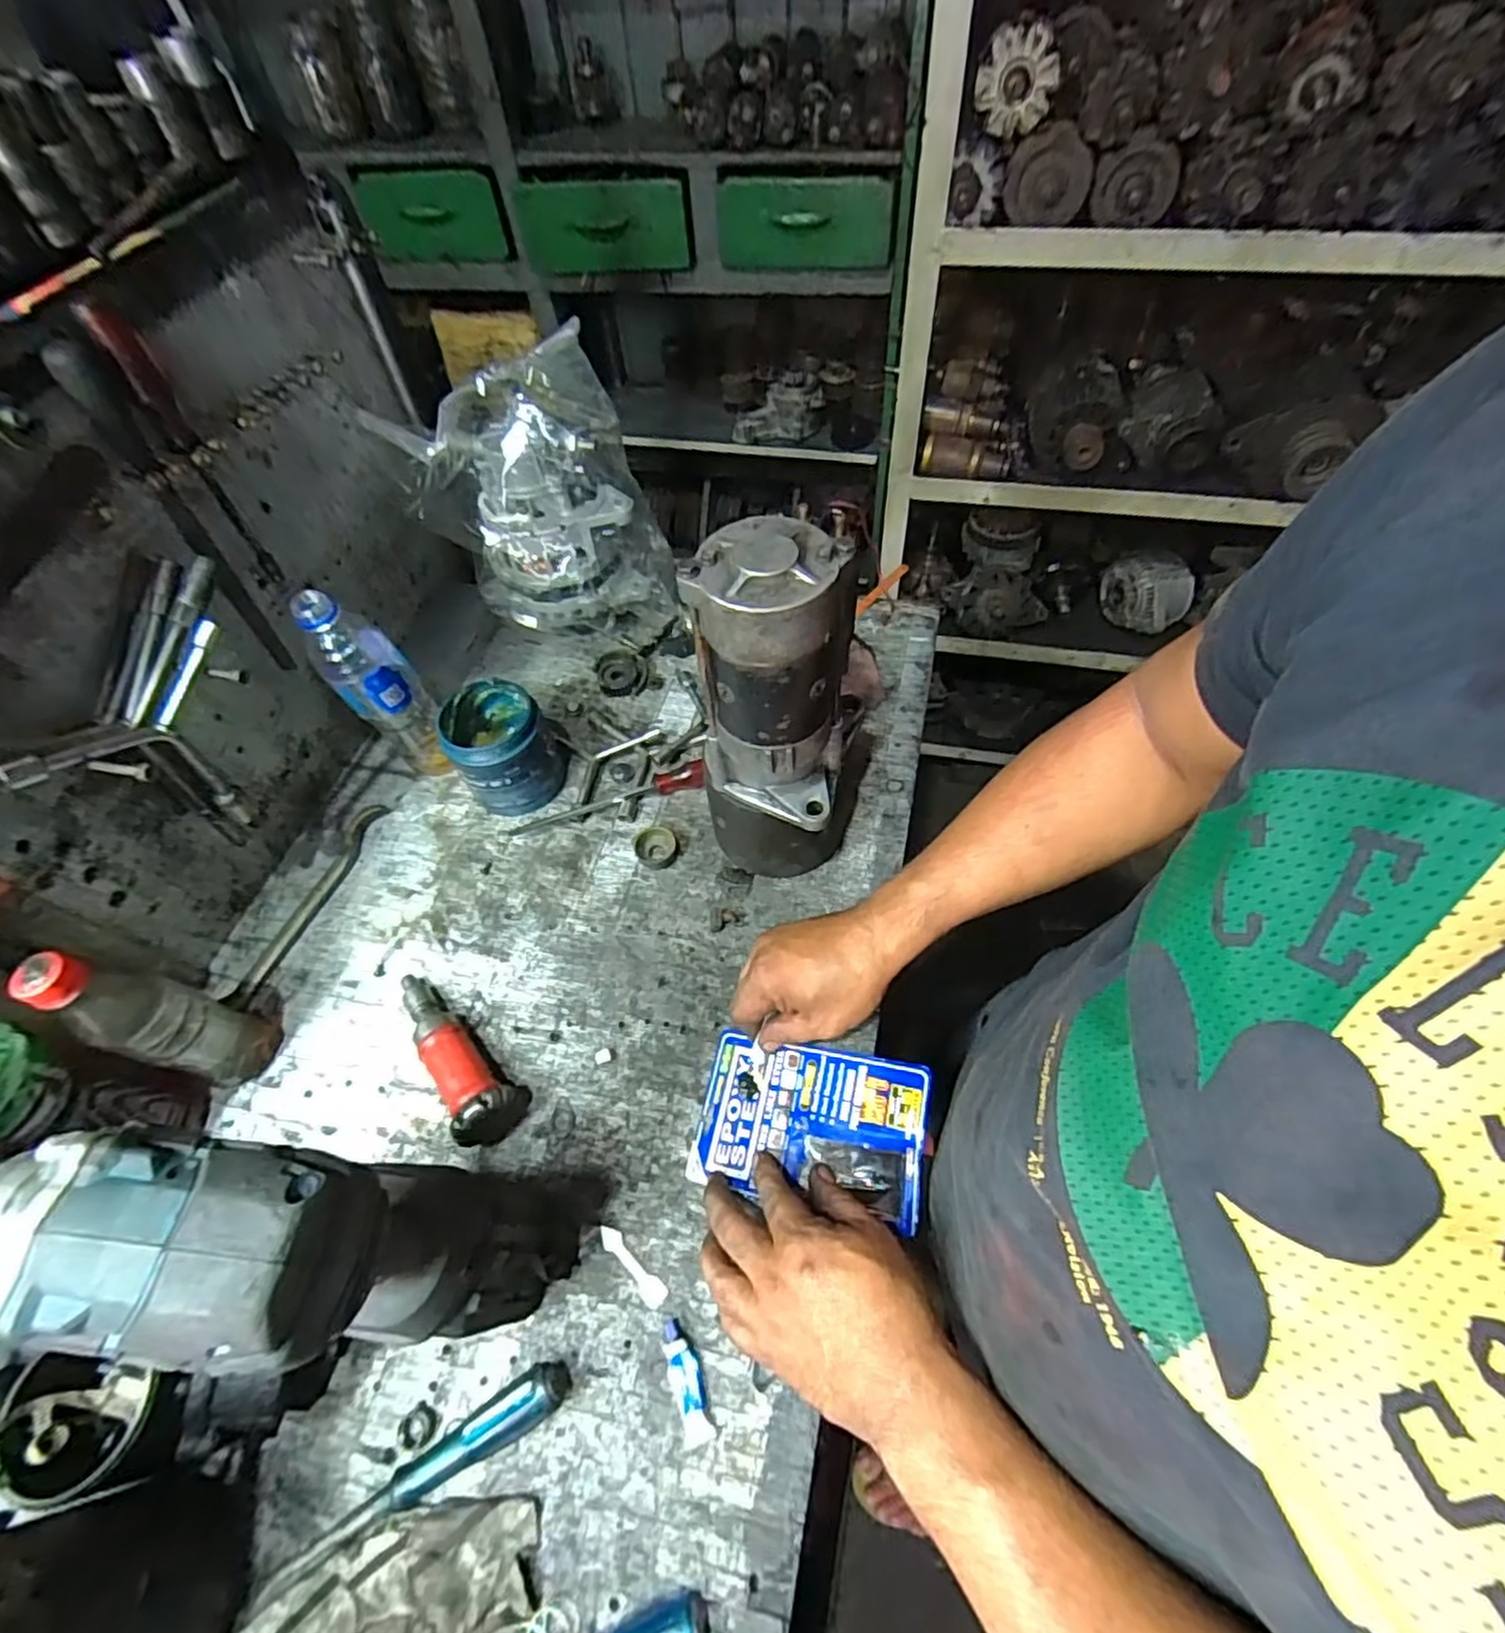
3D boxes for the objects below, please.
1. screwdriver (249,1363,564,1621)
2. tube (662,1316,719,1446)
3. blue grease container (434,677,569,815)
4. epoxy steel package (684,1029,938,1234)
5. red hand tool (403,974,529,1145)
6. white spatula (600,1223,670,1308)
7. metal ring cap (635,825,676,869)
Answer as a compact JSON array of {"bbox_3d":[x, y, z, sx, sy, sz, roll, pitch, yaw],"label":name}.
[{"bbox_3d":[-0.203,0.392,0.410,0.190,0.032,0.027,-27,60,-14],"label":"screwdriver"},{"bbox_3d":[-0.040,0.355,0.439,0.019,0.009,0.066,-24,60,-13],"label":"tube"},{"bbox_3d":[-0.236,-0.069,0.670,0.095,0.097,0.107,-16,58,-8],"label":"blue grease container"},{"bbox_3d":[0.044,0.226,0.520,0.165,0.015,0.107,10,59,9],"label":"epoxy steel package"},{"bbox_3d":[-0.237,0.182,0.540,0.047,0.051,0.155,-40,64,-21],"label":"red hand tool"},{"bbox_3d":[-0.082,0.305,0.475,0.062,0.004,0.014,38,66,23],"label":"white spatula"},{"bbox_3d":[-0.090,0.029,0.648,0.036,0.013,0.040,-18,59,-9],"label":"metal ring cap"}]

